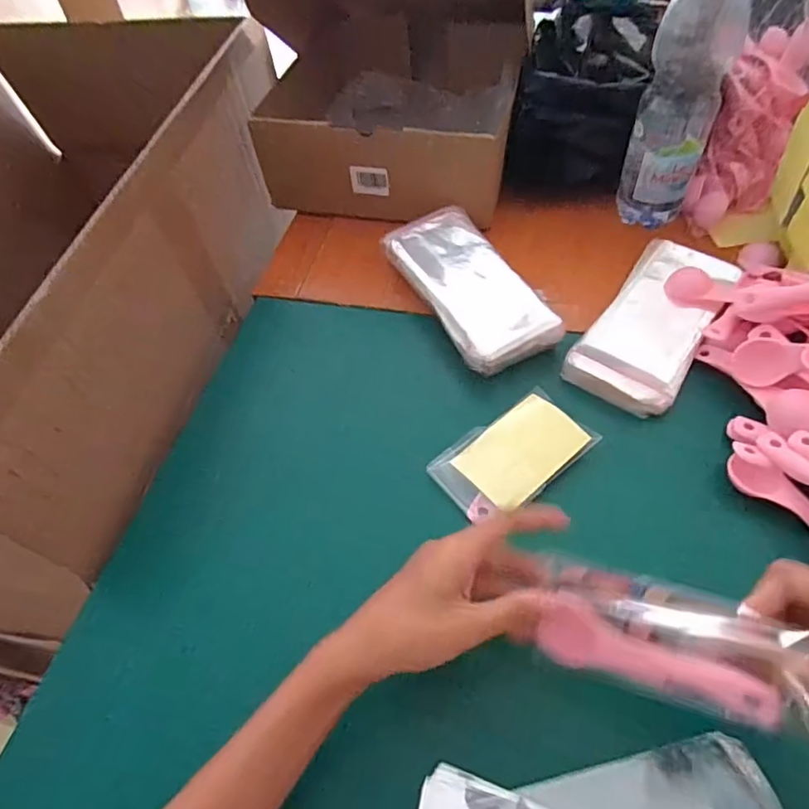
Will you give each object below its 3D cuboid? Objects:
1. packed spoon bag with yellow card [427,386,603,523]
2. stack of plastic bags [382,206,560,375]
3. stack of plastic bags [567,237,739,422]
[{"bbox_3d":[0.086,0.037,0.411,0.124,0.019,0.068,-33,59,-17],"label":"packed spoon bag with yellow card"},{"bbox_3d":[0.056,-0.113,0.499,0.088,0.027,0.190,-24,57,-12],"label":"stack of plastic bags"},{"bbox_3d":[0.222,-0.073,0.473,0.086,0.021,0.189,31,63,23],"label":"stack of plastic bags"}]

